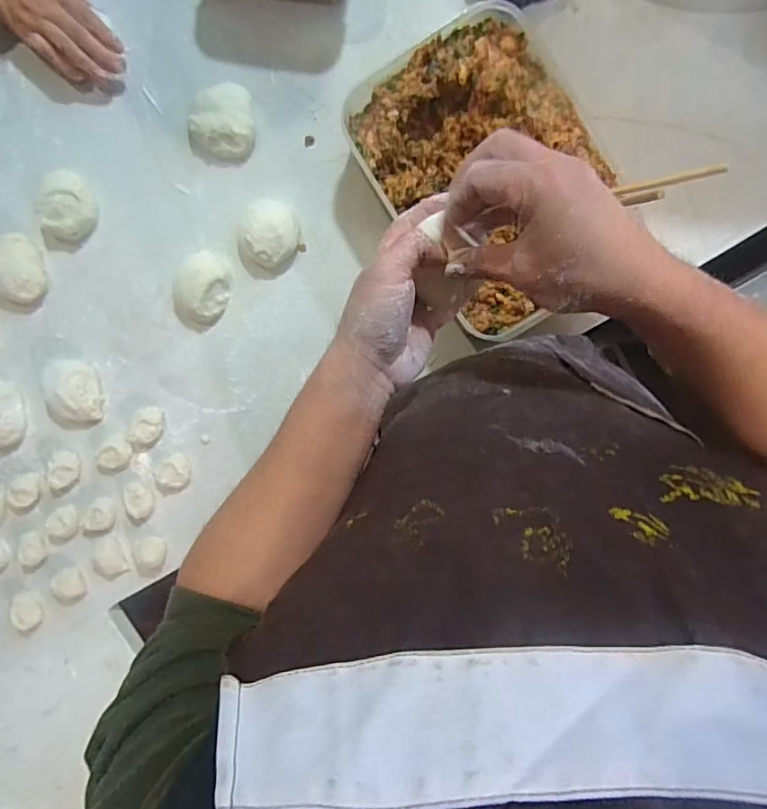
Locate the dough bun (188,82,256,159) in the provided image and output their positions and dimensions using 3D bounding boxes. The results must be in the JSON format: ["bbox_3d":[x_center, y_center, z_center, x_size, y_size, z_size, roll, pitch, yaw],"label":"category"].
[{"bbox_3d":[-0.192,-0.336,0.616,0.077,0.035,0.072,0,95,4],"label":"dough bun"}]

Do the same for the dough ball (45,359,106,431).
[{"bbox_3d":[-0.399,-0.012,0.663,0.066,0.032,0.086,5,96,3],"label":"dough ball"}]

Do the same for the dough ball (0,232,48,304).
[{"bbox_3d":[-0.468,-0.171,0.654,0.074,0.032,0.085,-1,95,4],"label":"dough ball"}]

